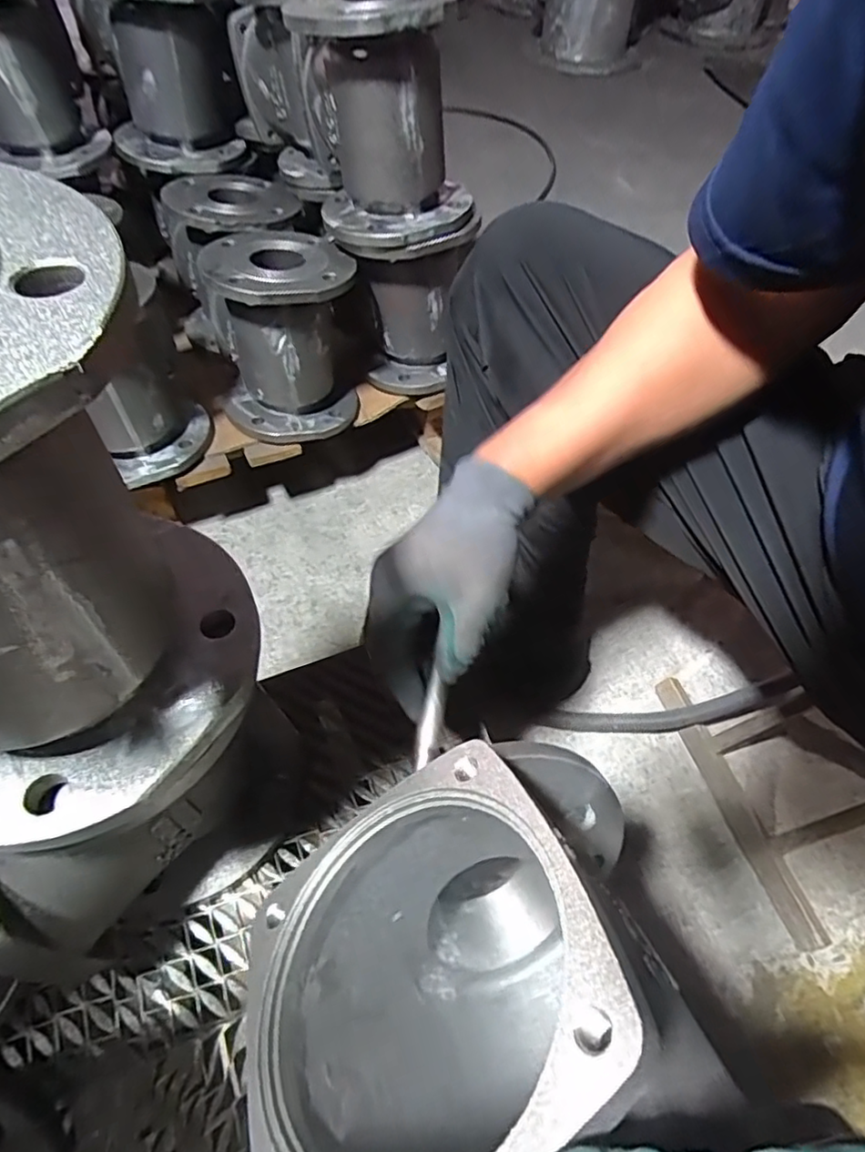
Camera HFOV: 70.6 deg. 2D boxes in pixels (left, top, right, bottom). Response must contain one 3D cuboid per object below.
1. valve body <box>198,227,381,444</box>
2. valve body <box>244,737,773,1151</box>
[{"bbox_3d":[-0.180,-0.318,0.789,0.177,0.212,0.222,1,53,-1],"label":"valve body"},{"bbox_3d":[0.031,0.214,0.284,0.175,0.184,0.214,-39,29,3],"label":"valve body"}]

